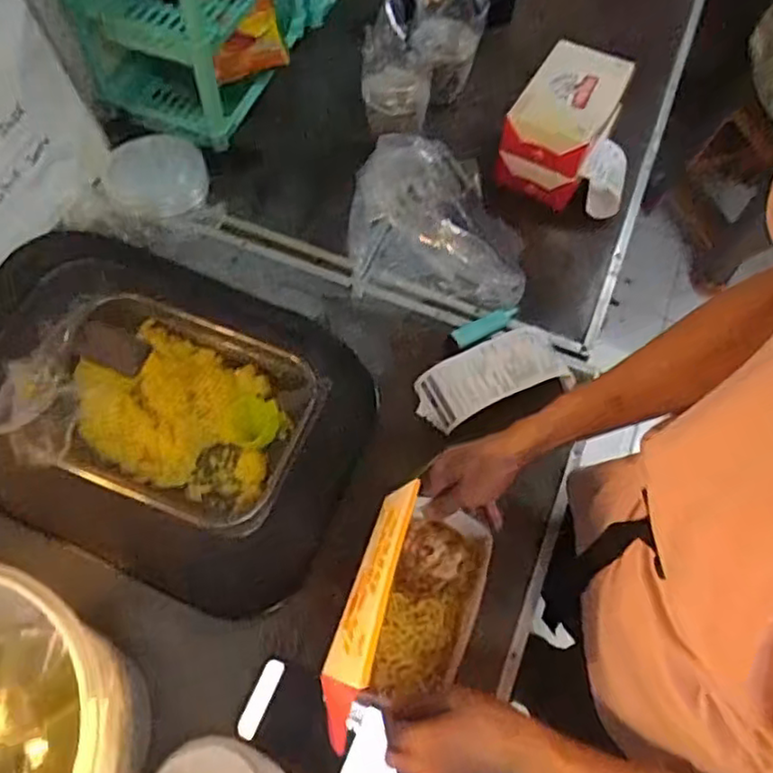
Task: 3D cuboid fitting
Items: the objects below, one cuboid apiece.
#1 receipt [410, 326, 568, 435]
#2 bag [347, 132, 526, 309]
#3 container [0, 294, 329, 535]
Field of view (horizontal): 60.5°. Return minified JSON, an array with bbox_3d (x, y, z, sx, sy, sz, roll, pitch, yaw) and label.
[{"bbox_3d":[0.120,-0.013,0.784,0.168,0.046,0.080,-22,67,-12],"label":"receipt"},{"bbox_3d":[0.069,-0.220,0.853,0.231,0.107,0.192,11,64,3],"label":"bag"},{"bbox_3d":[-0.248,0.018,0.740,0.331,0.077,0.219,18,65,7],"label":"container"}]

